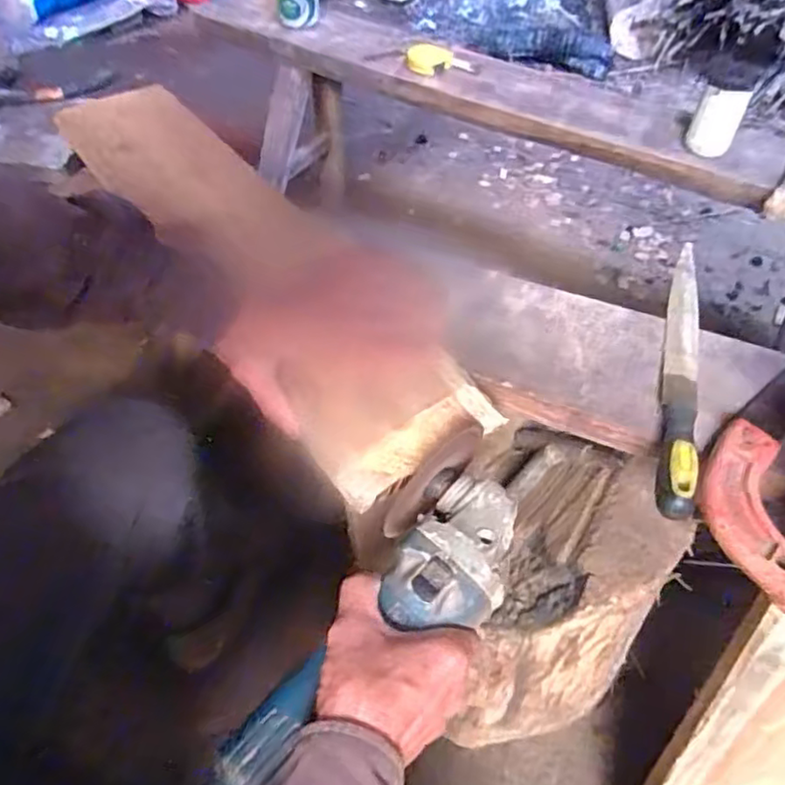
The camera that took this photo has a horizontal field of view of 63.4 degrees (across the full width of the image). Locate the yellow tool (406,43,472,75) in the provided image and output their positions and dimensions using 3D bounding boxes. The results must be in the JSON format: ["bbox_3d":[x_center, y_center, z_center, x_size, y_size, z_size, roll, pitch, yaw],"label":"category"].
[{"bbox_3d":[0.068,-0.476,0.907,0.093,0.029,0.043,5,51,1],"label":"yellow tool"}]

